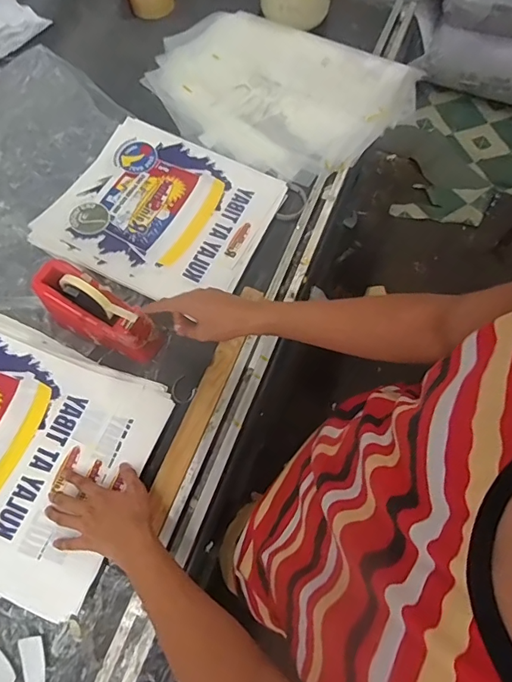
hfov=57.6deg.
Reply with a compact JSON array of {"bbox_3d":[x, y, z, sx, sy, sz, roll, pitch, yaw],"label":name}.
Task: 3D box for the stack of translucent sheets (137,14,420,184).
[{"bbox_3d":[0.018,-0.546,0.991,0.565,0.090,0.345,34,70,13],"label":"stack of translucent sheets"}]

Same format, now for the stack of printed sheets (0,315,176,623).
[{"bbox_3d":[-0.395,0.154,0.713,0.441,0.030,0.354,20,67,7],"label":"stack of printed sheets"}]

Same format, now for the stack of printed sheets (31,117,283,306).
[{"bbox_3d":[-0.175,-0.249,0.889,0.384,0.022,0.340,22,68,8],"label":"stack of printed sheets"}]

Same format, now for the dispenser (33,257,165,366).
[{"bbox_3d":[-0.256,-0.046,0.763,0.219,0.129,0.078,31,69,-2],"label":"dispenser"}]

